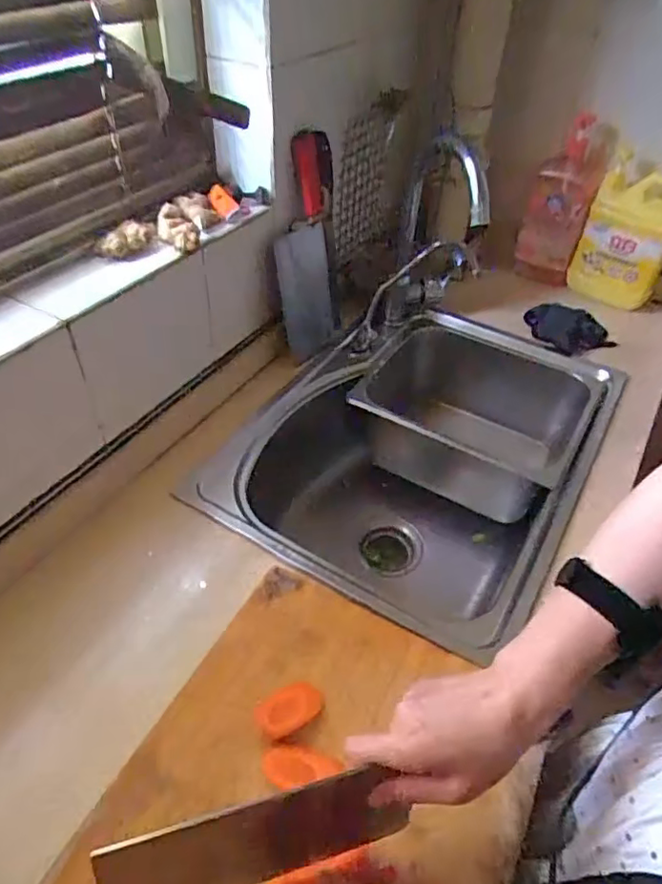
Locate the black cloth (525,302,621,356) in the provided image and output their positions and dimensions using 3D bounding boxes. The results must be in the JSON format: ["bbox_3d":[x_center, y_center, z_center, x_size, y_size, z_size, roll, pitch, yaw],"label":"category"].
[{"bbox_3d":[0.404,-0.192,0.994,0.098,0.032,0.137,-21,47,-22],"label":"black cloth"}]

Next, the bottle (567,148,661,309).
[{"bbox_3d":[0.501,-0.349,0.988,0.142,0.213,0.070,19,47,15],"label":"bottle"}]

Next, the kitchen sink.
[{"bbox_3d":[0.120,0.047,0.889,0.455,0.235,0.589,25,49,21],"label":"kitchen sink"}]

